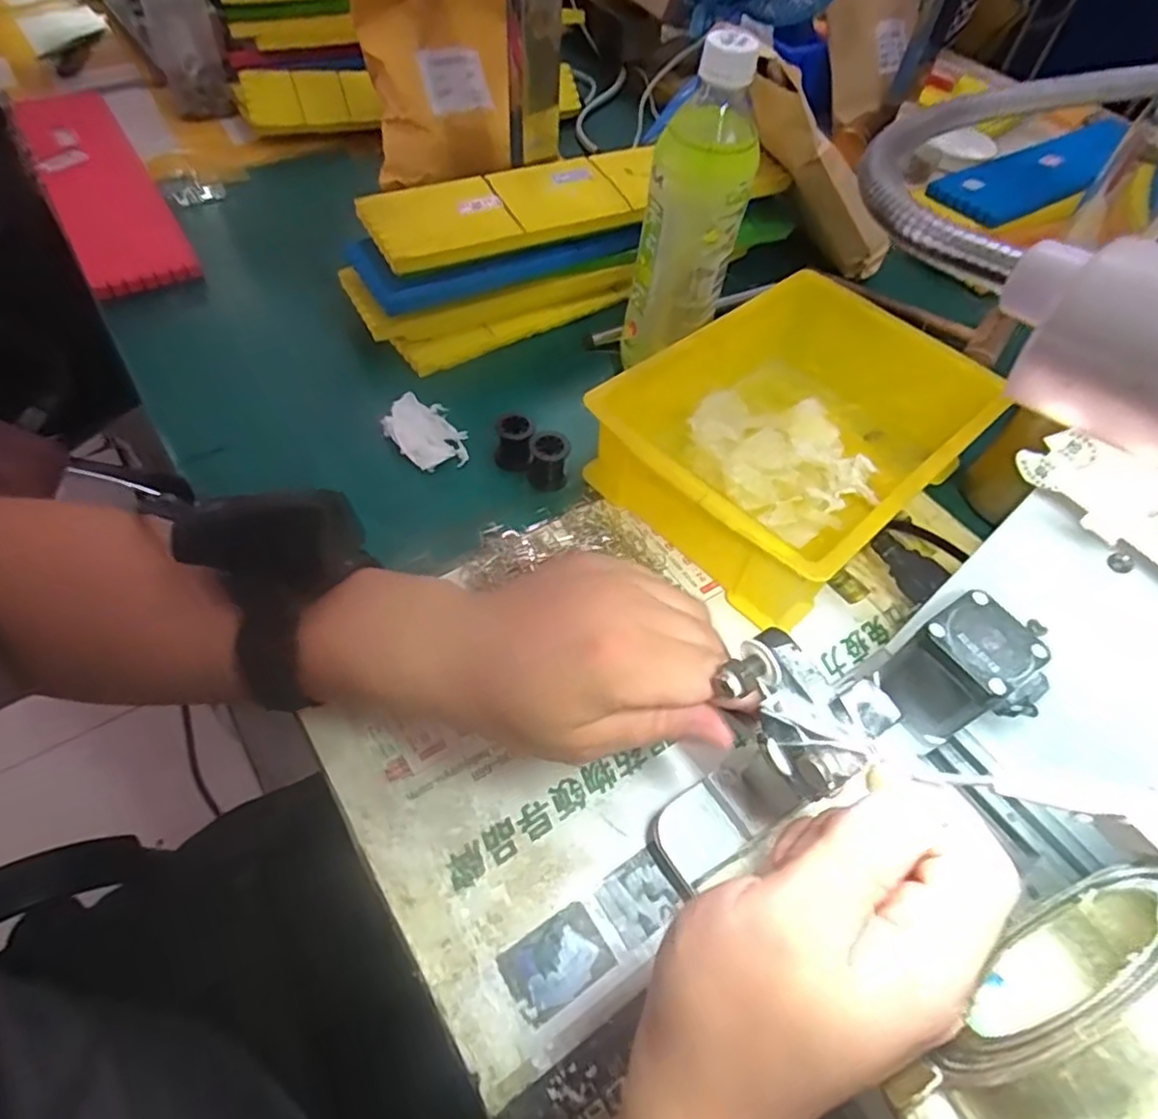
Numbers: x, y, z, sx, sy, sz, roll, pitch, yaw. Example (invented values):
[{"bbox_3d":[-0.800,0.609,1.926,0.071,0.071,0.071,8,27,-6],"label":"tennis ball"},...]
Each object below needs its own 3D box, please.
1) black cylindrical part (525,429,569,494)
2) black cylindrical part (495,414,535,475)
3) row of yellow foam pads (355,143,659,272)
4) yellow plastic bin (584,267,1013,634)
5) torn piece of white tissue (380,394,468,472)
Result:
[{"bbox_3d":[-0.021,-0.065,0.459,0.029,0.036,0.025,-2,55,-7],"label":"black cylindrical part"},{"bbox_3d":[-0.044,-0.078,0.460,0.026,0.035,0.021,-6,56,-10],"label":"black cylindrical part"},{"bbox_3d":[-0.041,-0.272,0.516,0.236,0.015,0.087,-20,65,-18],"label":"row of yellow foam pads"},{"bbox_3d":[0.139,-0.081,0.453,0.226,0.099,0.177,-36,65,-26],"label":"yellow plastic bin"},{"bbox_3d":[-0.105,-0.089,0.470,0.046,0.017,0.061,-32,64,-24],"label":"torn piece of white tissue"}]

